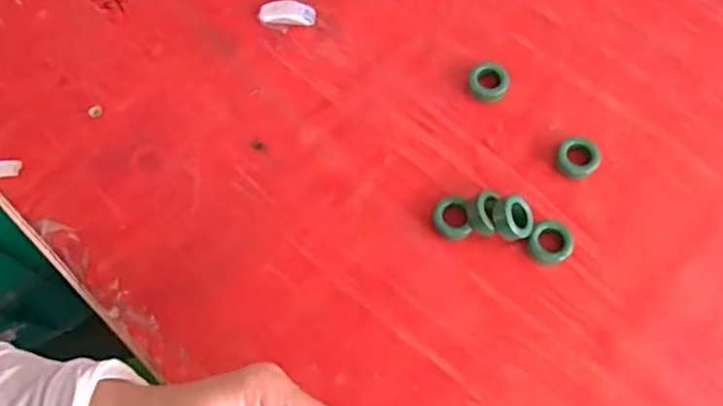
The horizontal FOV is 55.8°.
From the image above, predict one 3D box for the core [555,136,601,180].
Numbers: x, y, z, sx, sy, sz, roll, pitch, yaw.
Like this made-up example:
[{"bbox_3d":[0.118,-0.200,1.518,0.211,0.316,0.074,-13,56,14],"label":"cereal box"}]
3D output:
[{"bbox_3d":[0.161,-0.034,0.509,0.030,0.014,0.030,1,67,-2],"label":"core"}]

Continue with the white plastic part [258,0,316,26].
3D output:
[{"bbox_3d":[-0.061,-0.156,0.561,0.045,0.011,0.018,2,67,-1],"label":"white plastic part"}]

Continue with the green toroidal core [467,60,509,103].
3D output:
[{"bbox_3d":[0.098,-0.094,0.531,0.031,0.012,0.031,1,67,-2],"label":"green toroidal core"}]

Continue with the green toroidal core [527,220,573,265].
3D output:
[{"bbox_3d":[0.133,0.028,0.482,0.030,0.015,0.029,1,67,-2],"label":"green toroidal core"}]

